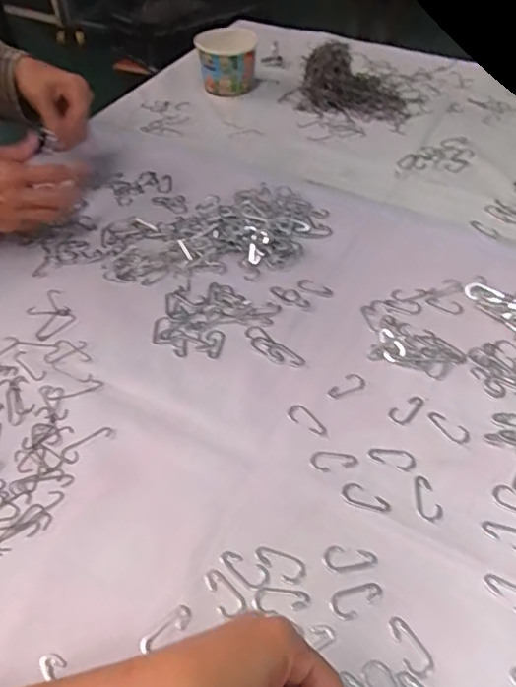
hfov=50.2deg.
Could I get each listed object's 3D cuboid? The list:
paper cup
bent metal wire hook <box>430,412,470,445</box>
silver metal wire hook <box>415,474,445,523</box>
[{"bbox_3d":[-0.048,-0.431,0.847,0.088,0.080,0.081,-5,49,-3],"label":"paper cup"},{"bbox_3d":[0.161,0.070,0.463,0.016,0.004,0.037,-35,57,-26],"label":"bent metal wire hook"},{"bbox_3d":[0.128,0.118,0.422,0.018,0.004,0.037,-11,50,-8],"label":"silver metal wire hook"}]

